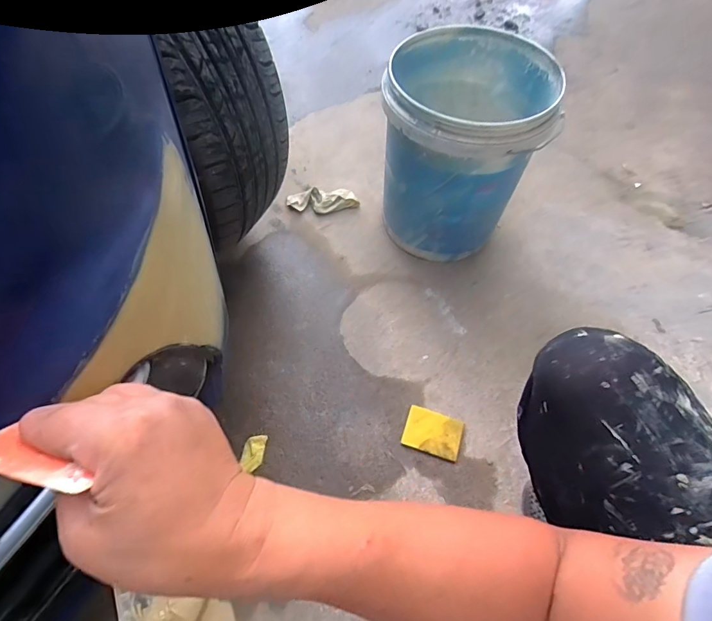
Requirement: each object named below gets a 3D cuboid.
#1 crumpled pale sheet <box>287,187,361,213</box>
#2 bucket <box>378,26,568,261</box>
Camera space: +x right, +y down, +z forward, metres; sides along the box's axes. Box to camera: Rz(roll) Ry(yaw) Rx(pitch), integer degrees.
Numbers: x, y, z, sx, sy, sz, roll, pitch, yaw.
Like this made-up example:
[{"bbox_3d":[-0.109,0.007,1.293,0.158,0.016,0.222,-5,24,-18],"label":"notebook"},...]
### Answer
[{"bbox_3d":[-0.083,-0.272,1.062,0.172,0.032,0.061,-5,63,-5],"label":"crumpled pale sheet"},{"bbox_3d":[0.207,-0.320,0.896,0.292,0.373,0.310,1,62,-2],"label":"bucket"}]

